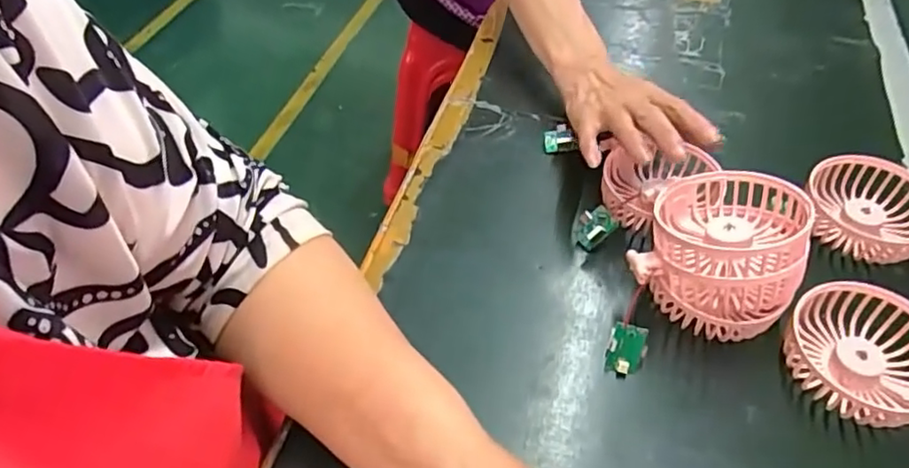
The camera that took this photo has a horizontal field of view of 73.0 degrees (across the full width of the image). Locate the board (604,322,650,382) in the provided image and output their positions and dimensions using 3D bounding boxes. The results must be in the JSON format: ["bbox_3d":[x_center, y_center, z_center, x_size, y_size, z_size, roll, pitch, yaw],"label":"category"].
[{"bbox_3d":[0.111,0.076,0.397,0.023,0.007,0.035,15,94,2],"label":"board"}]

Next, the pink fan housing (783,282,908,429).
[{"bbox_3d":[0.256,0.078,0.379,0.087,0.034,0.096,-1,49,1],"label":"pink fan housing"}]

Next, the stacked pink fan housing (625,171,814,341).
[{"bbox_3d":[0.176,0.012,0.408,0.093,0.087,0.093,-1,49,1],"label":"stacked pink fan housing"}]

